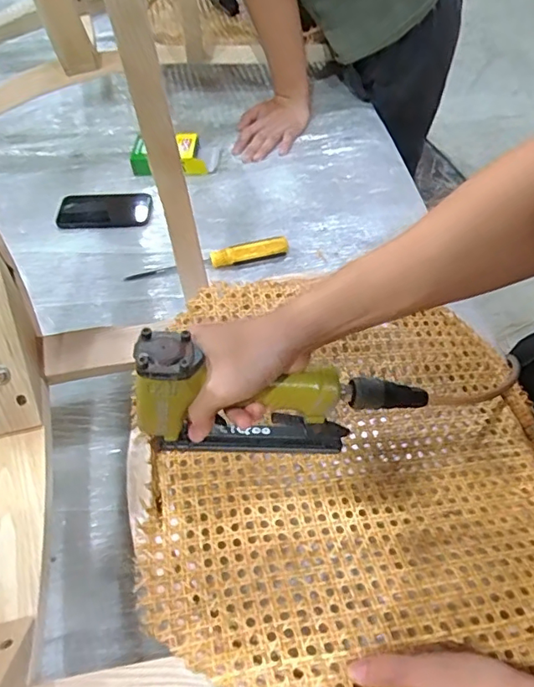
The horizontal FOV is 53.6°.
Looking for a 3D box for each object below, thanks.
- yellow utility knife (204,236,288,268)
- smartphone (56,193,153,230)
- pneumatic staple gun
[{"bbox_3d":[-0.029,-0.133,0.778,0.120,0.027,0.024,-13,53,-7],"label":"yellow utility knife"},{"bbox_3d":[-0.264,-0.221,0.861,0.146,0.011,0.088,-6,52,-1],"label":"smartphone"},{"bbox_3d":[0.015,0.043,0.462,0.236,0.152,0.050,-5,55,0],"label":"pneumatic staple gun"}]

